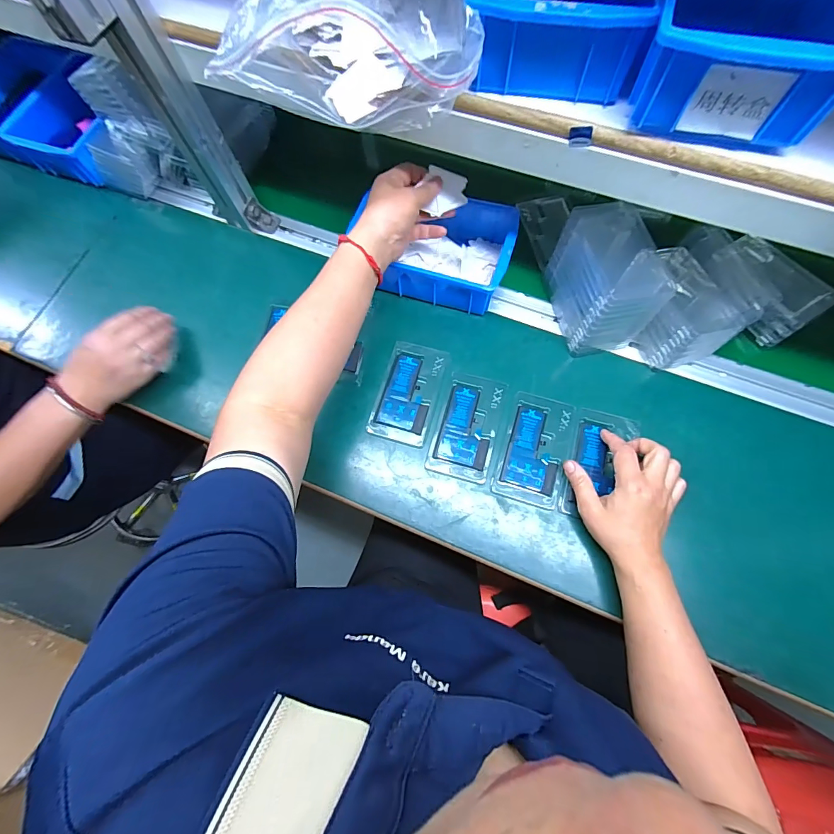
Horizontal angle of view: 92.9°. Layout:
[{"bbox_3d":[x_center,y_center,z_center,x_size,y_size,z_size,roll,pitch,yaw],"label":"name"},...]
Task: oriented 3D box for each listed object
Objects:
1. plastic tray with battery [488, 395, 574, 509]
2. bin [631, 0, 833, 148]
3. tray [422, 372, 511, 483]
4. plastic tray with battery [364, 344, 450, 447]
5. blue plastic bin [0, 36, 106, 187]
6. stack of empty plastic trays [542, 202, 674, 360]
[{"bbox_3d":[0.139,0.036,0.468,0.072,0.010,0.129,16,73,8],"label":"plastic tray with battery"},{"bbox_3d":[0.244,-0.299,0.296,0.129,0.068,0.194,17,73,8],"label":"bin"},{"bbox_3d":[0.062,0.010,0.479,0.071,0.008,0.126,15,73,7],"label":"tray"},{"bbox_3d":[-0.010,-0.031,0.497,0.076,0.011,0.127,15,73,7],"label":"plastic tray with battery"},{"bbox_3d":[-0.555,-0.473,0.621,0.252,0.077,0.188,16,73,8],"label":"blue plastic bin"},{"bbox_3d":[0.221,-0.162,0.477,0.084,0.109,0.131,-12,72,-2],"label":"stack of empty plastic trays"}]

